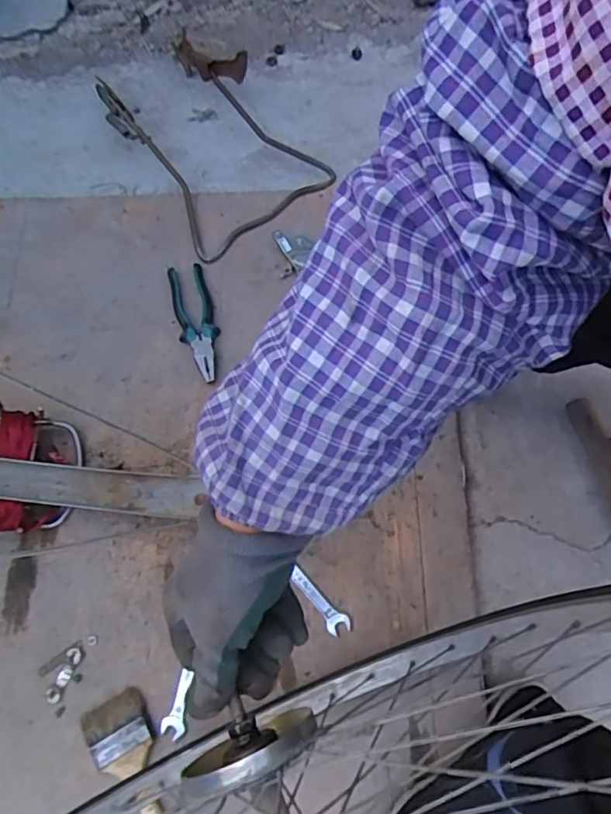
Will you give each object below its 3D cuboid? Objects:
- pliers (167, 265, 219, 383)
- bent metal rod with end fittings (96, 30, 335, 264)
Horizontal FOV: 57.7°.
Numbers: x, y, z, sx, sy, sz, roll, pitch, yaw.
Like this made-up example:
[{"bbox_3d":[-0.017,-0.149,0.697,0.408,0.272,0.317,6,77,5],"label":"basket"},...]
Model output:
[{"bbox_3d":[-0.161,-0.127,0.821,0.055,0.019,0.196,-16,69,-5],"label":"pliers"},{"bbox_3d":[-0.170,-0.480,0.935,0.269,0.083,0.462,-31,71,-11],"label":"bent metal rod with end fittings"}]

